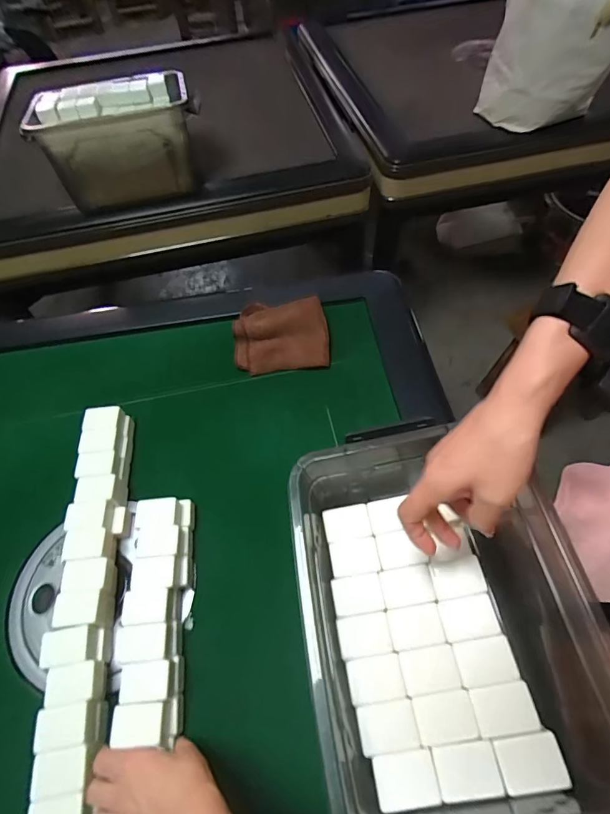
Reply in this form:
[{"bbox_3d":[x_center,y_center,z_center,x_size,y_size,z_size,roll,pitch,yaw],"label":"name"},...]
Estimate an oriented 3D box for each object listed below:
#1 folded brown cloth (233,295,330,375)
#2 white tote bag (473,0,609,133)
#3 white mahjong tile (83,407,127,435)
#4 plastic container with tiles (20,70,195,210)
[{"bbox_3d":[-0.040,-0.122,0.720,0.150,0.046,0.130,-5,58,1],"label":"folded brown cloth"},{"bbox_3d":[0.580,-0.839,0.964,0.291,0.304,0.253,19,61,15],"label":"white tote bag"},{"bbox_3d":[-0.288,0.018,0.620,0.054,0.018,0.036,-2,58,2],"label":"white mahjong tile"},{"bbox_3d":[-0.386,-0.555,0.920,0.289,0.190,0.203,-13,58,-4],"label":"plastic container with tiles"}]

